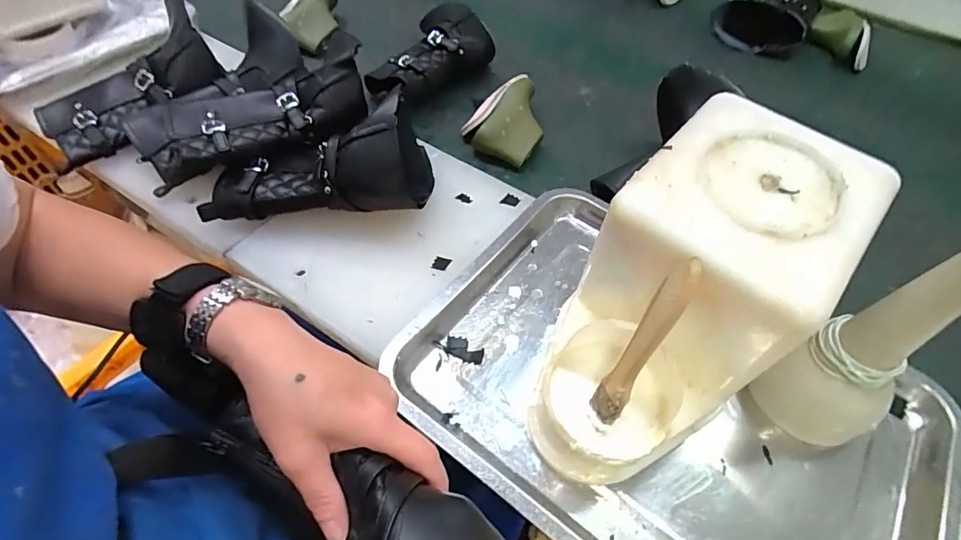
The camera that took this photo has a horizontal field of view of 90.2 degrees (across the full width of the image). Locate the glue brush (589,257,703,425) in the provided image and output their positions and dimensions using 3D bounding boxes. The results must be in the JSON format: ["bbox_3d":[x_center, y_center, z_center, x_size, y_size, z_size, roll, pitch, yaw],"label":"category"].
[{"bbox_3d":[0.098,0.046,0.290,0.018,0.120,0.011,29,26,16],"label":"glue brush"}]

